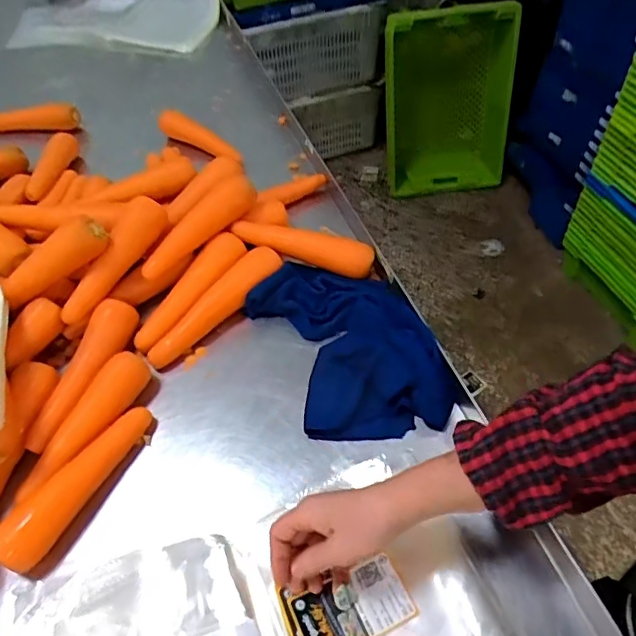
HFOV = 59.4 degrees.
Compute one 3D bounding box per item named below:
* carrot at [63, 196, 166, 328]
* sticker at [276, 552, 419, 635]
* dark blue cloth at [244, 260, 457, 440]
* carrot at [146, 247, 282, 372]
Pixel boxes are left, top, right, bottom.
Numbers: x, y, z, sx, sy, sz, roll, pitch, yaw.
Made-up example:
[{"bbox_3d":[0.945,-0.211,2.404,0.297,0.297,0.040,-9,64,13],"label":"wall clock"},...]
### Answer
[{"bbox_3d":[-0.252,-0.070,0.688,0.037,0.039,0.181,29,78,22],"label":"carrot"},{"bbox_3d":[0.027,0.252,0.480,0.107,0.010,0.059,-17,56,-9],"label":"sticker"},{"bbox_3d":[0.031,0.023,0.658,0.163,0.060,0.268,-22,54,-13],"label":"dark blue cloth"},{"bbox_3d":[-0.124,-0.015,0.694,0.039,0.045,0.204,33,60,25],"label":"carrot"}]

